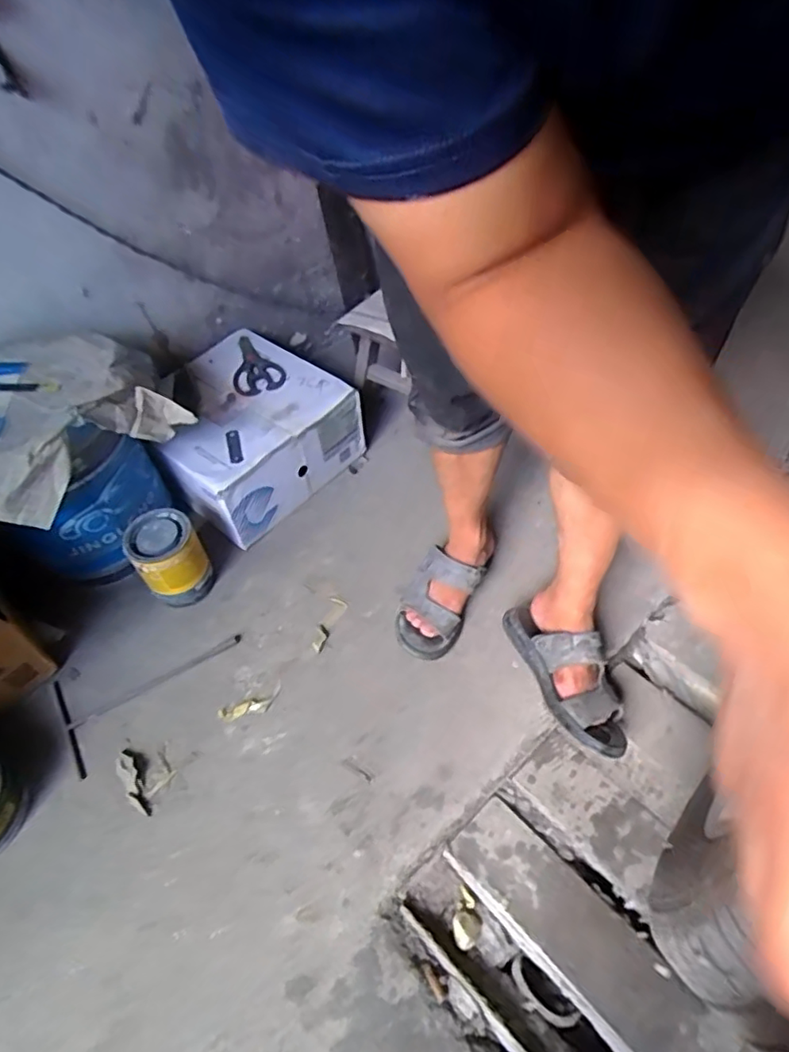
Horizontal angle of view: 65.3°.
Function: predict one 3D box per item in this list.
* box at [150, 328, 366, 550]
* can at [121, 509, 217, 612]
[{"bbox_3d":[-0.282,-0.178,1.177,0.322,0.169,0.343,36,63,28],"label":"box"},{"bbox_3d":[-0.372,0.052,1.025,0.105,0.133,0.111,-3,52,3],"label":"can"}]

